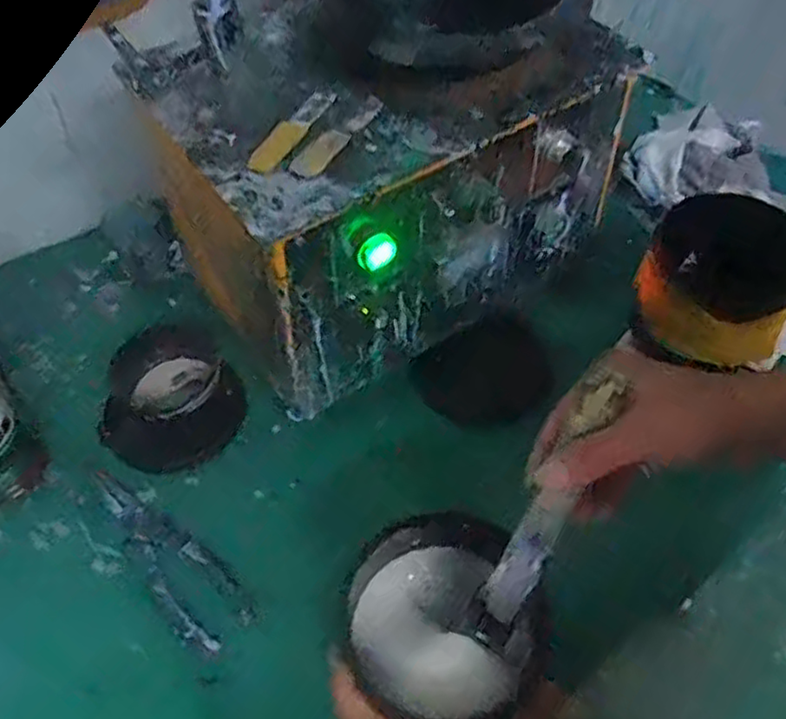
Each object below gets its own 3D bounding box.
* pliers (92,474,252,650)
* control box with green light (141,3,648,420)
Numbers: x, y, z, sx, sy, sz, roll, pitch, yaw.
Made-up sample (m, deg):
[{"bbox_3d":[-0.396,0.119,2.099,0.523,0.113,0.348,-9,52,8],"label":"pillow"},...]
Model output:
[{"bbox_3d":[-0.176,0.145,0.530,0.051,0.014,0.181,-38,61,-24],"label":"pliers"},{"bbox_3d":[-0.001,-0.156,0.602,0.332,0.233,0.218,-30,58,-19],"label":"control box with green light"}]

